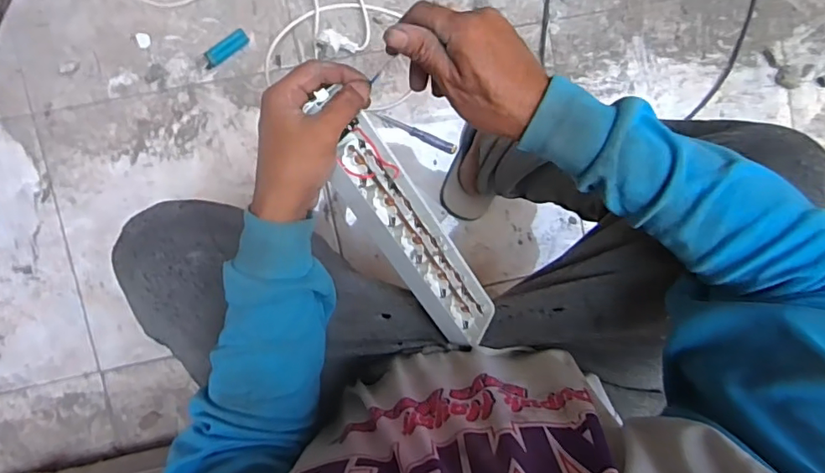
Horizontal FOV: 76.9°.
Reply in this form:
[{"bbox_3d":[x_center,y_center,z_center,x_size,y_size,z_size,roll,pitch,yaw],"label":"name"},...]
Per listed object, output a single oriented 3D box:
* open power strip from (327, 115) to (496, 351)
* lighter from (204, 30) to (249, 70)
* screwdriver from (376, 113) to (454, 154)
[{"bbox_3d":[0.002,0.004,0.470,0.061,0.034,0.240,-36,114,-2],"label":"open power strip"},{"bbox_3d":[-0.279,-0.281,0.775,0.075,0.014,0.024,-35,99,-2],"label":"lighter"},{"bbox_3d":[0.005,-0.163,0.818,0.134,0.010,0.016,22,93,-9],"label":"screwdriver"}]

